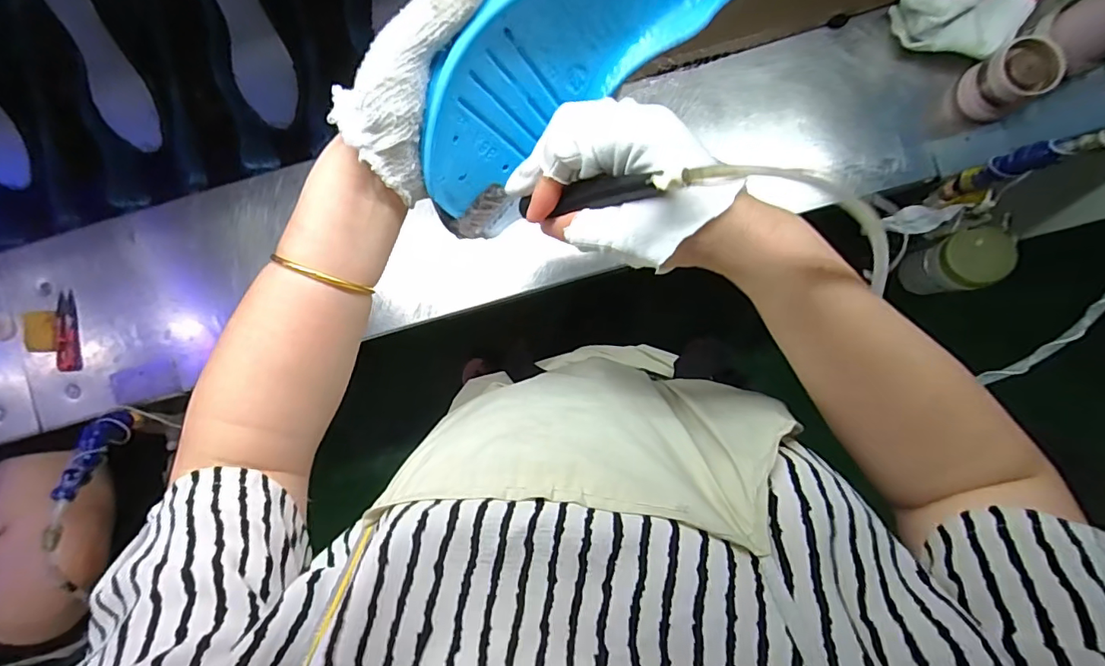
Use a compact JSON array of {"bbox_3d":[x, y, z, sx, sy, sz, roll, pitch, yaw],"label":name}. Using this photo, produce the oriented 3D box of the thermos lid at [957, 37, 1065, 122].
[{"bbox_3d":[0.513,-0.286,0.577,0.064,0.078,0.064,0,86,2],"label":"thermos lid"}]

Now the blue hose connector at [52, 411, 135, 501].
[{"bbox_3d":[-0.518,0.133,0.579,0.026,0.027,0.106,5,51,3],"label":"blue hose connector"}]

